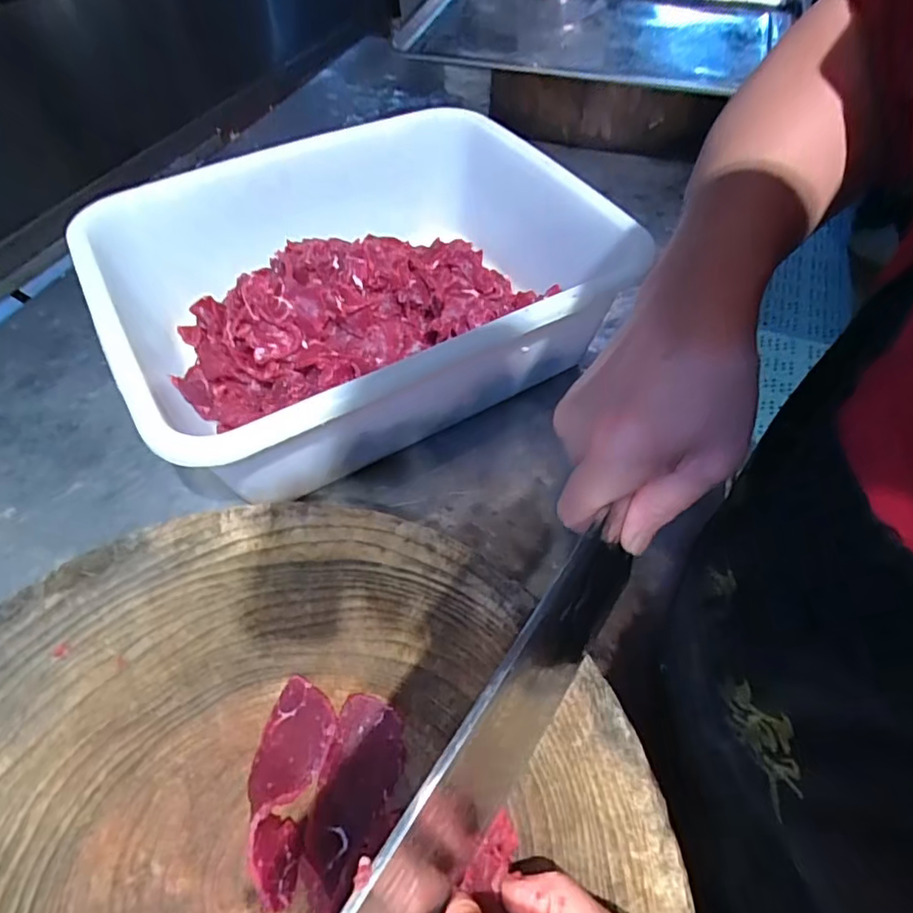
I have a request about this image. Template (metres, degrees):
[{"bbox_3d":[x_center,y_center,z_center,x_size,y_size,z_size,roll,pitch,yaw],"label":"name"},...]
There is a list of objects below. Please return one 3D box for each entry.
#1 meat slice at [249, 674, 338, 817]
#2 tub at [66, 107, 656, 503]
[{"bbox_3d":[-0.079,0.138,0.268,0.037,0.016,0.057,15,54,12],"label":"meat slice"},{"bbox_3d":[-0.098,-0.155,0.541,0.408,0.170,0.346,-26,56,-18],"label":"tub"}]

